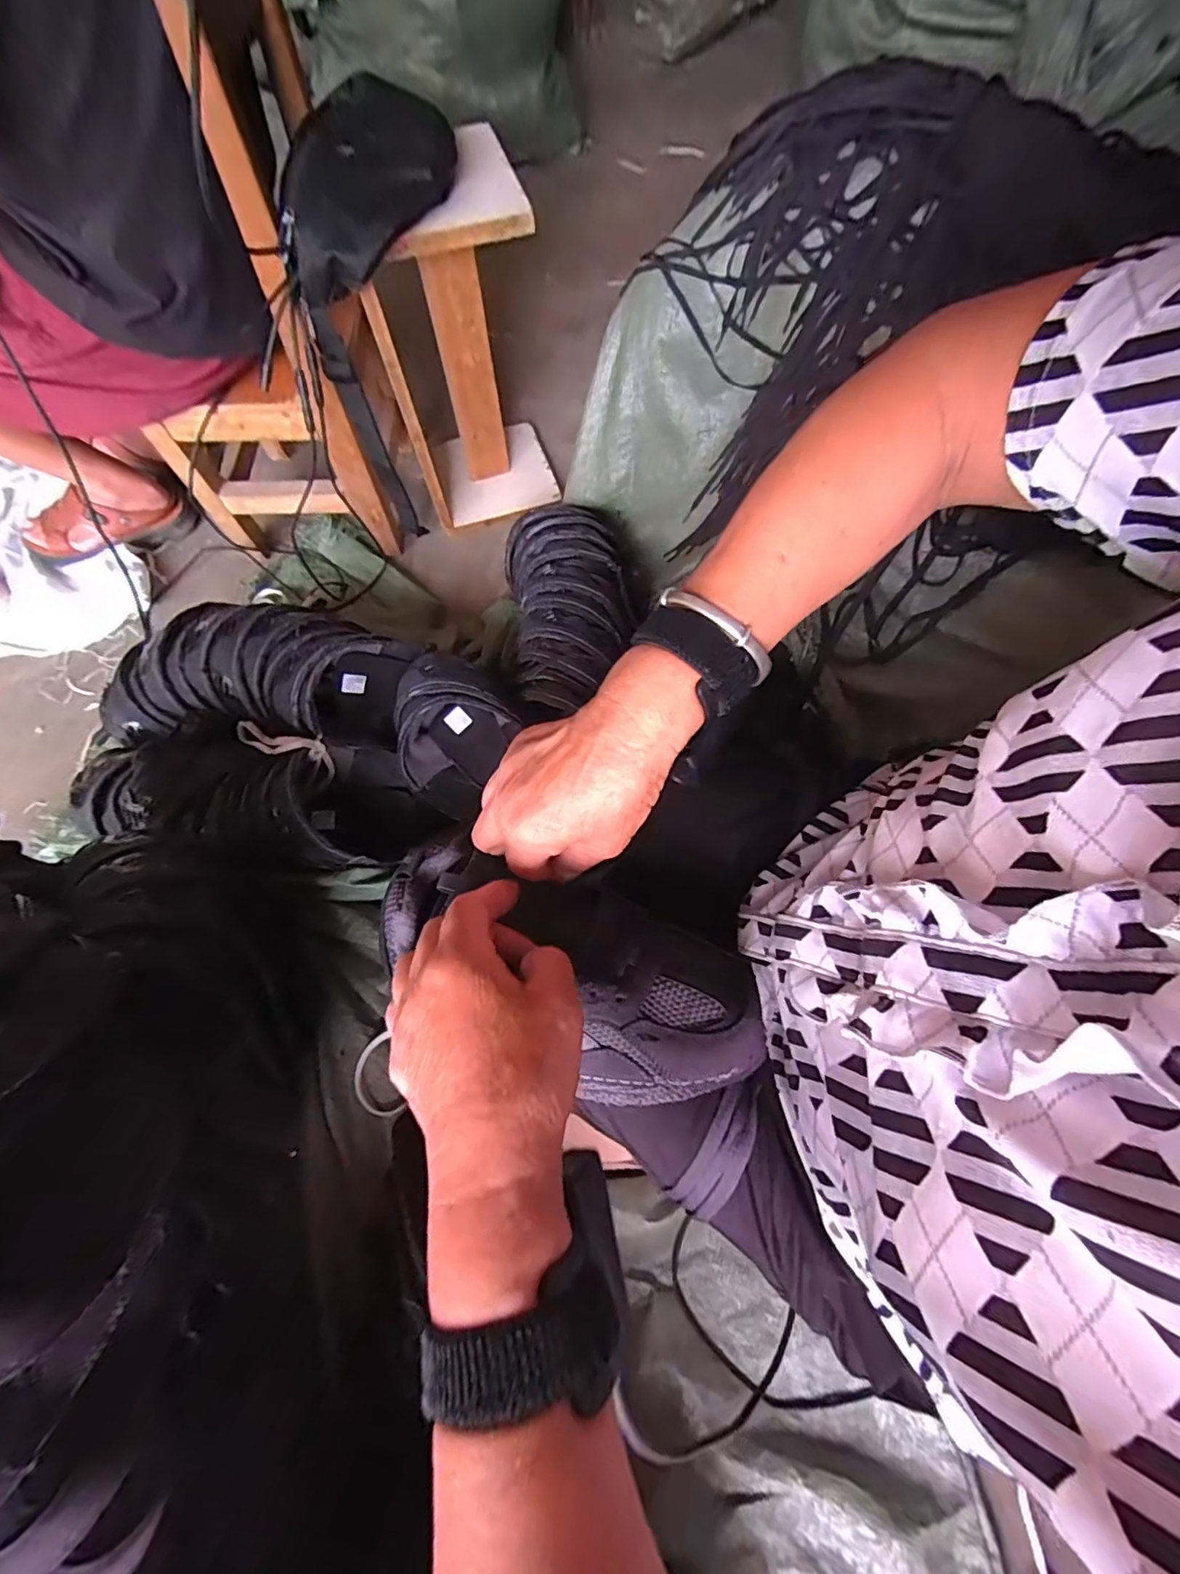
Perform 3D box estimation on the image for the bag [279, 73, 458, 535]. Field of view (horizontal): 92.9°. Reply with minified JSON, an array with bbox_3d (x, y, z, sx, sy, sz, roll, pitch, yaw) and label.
[{"bbox_3d":[-0.222,-0.564,0.730,0.133,0.389,0.228,14,71,7],"label":"bag"}]

